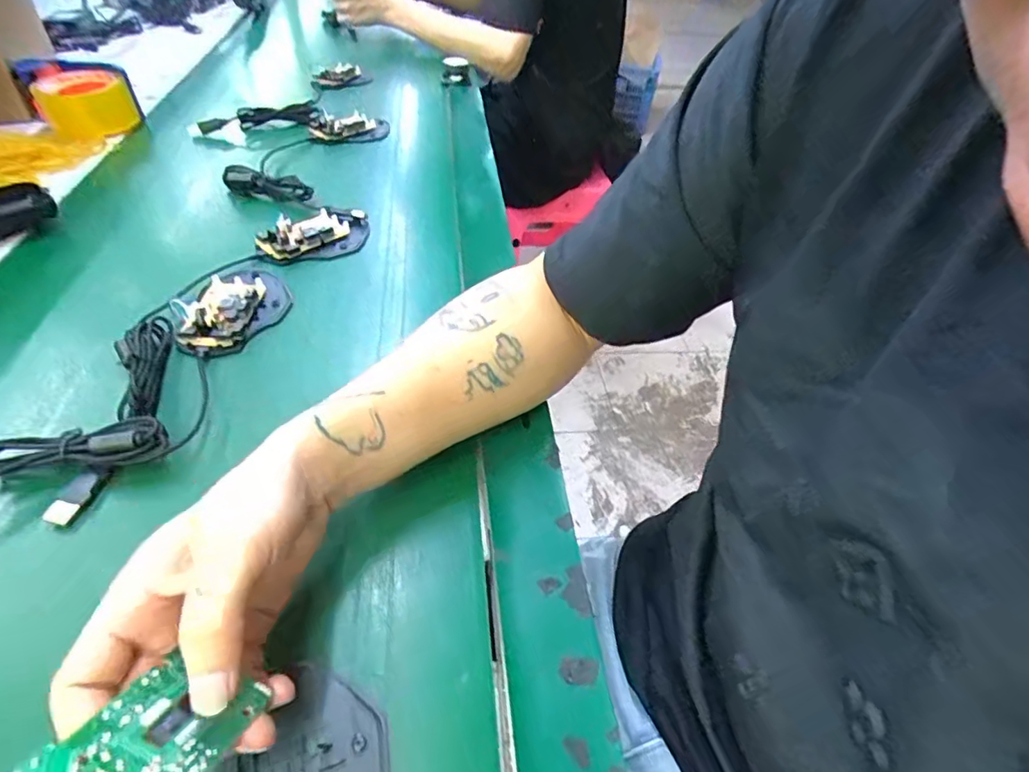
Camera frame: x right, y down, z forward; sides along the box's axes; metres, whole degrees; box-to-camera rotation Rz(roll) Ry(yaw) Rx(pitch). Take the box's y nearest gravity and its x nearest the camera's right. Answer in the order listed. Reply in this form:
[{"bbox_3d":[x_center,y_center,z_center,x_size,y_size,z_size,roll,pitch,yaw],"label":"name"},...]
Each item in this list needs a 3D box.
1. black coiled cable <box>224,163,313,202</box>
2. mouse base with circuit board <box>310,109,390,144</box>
[{"bbox_3d":[-0.270,-0.220,0.601,0.105,0.021,0.029,7,45,2],"label":"black coiled cable"},{"bbox_3d":[-0.220,-0.350,0.741,0.103,0.017,0.066,-12,47,-17],"label":"mouse base with circuit board"}]

